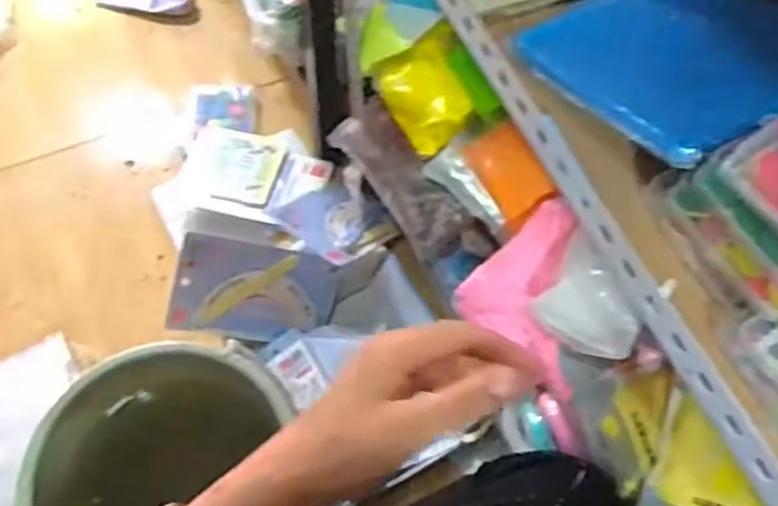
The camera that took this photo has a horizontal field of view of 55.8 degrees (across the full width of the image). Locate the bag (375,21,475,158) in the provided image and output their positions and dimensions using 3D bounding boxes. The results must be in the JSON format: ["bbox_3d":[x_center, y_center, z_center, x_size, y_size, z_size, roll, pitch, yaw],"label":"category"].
[{"bbox_3d":[0.040,-0.172,0.803,0.091,0.040,0.127,-15,108,8],"label":"bag"}]

